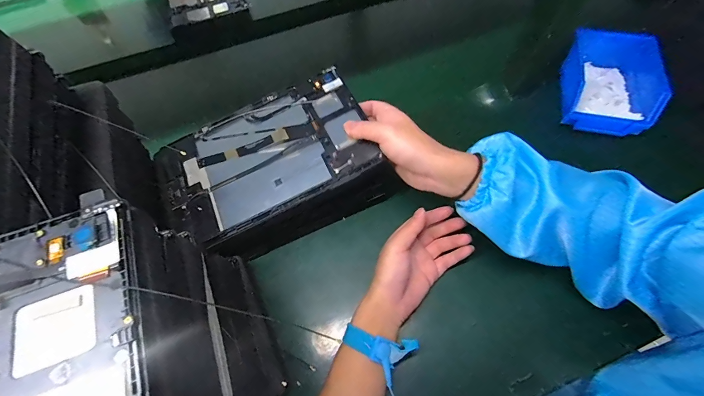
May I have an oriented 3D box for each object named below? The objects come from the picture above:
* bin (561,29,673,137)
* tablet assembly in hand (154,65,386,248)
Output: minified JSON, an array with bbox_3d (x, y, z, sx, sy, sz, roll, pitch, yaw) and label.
[{"bbox_3d":[0.369,-0.173,0.458,0.114,0.059,0.165,16,65,10],"label":"bin"},{"bbox_3d":[-0.097,-0.052,0.359,0.233,0.009,0.149,-28,65,-3],"label":"tablet assembly in hand"}]

